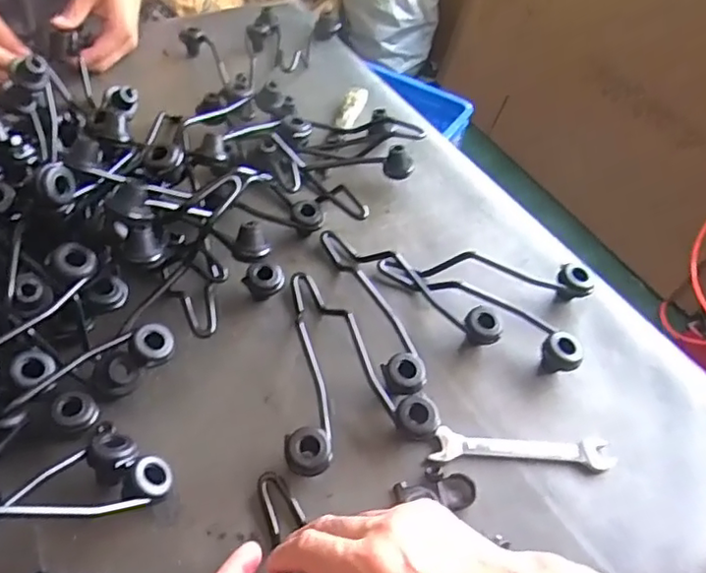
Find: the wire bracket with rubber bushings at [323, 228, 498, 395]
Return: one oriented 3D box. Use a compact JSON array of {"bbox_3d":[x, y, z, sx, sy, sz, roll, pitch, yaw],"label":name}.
[{"bbox_3d":[0.028,0.004,0.536,0.115,0.033,0.188,-28,57,-26],"label":"wire bracket with rubber bushings"}]

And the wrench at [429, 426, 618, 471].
[{"bbox_3d":[0.132,0.125,0.459,0.140,0.007,0.027,5,49,-2],"label":"wrench"}]

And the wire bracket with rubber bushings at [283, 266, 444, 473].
[{"bbox_3d":[-0.002,0.053,0.493,0.114,0.035,0.196,-3,50,-8],"label":"wire bracket with rubber bushings"}]

